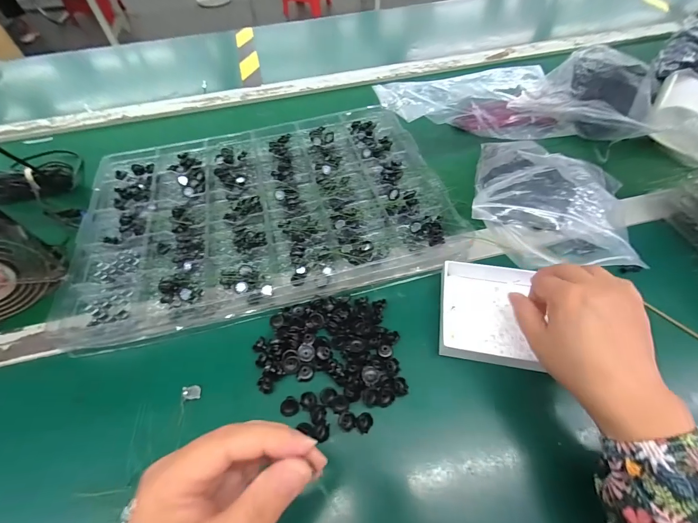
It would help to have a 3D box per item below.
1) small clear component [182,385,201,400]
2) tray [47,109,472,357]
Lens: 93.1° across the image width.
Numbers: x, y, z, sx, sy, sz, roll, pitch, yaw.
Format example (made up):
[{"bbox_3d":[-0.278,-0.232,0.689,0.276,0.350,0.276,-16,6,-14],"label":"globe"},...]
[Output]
[{"bbox_3d":[-0.148,0.123,0.310,0.014,0.009,0.013,-13,54,-6],"label":"small clear component"},{"bbox_3d":[-0.107,-0.078,0.433,0.437,0.028,0.290,-13,54,-6],"label":"tray"}]

